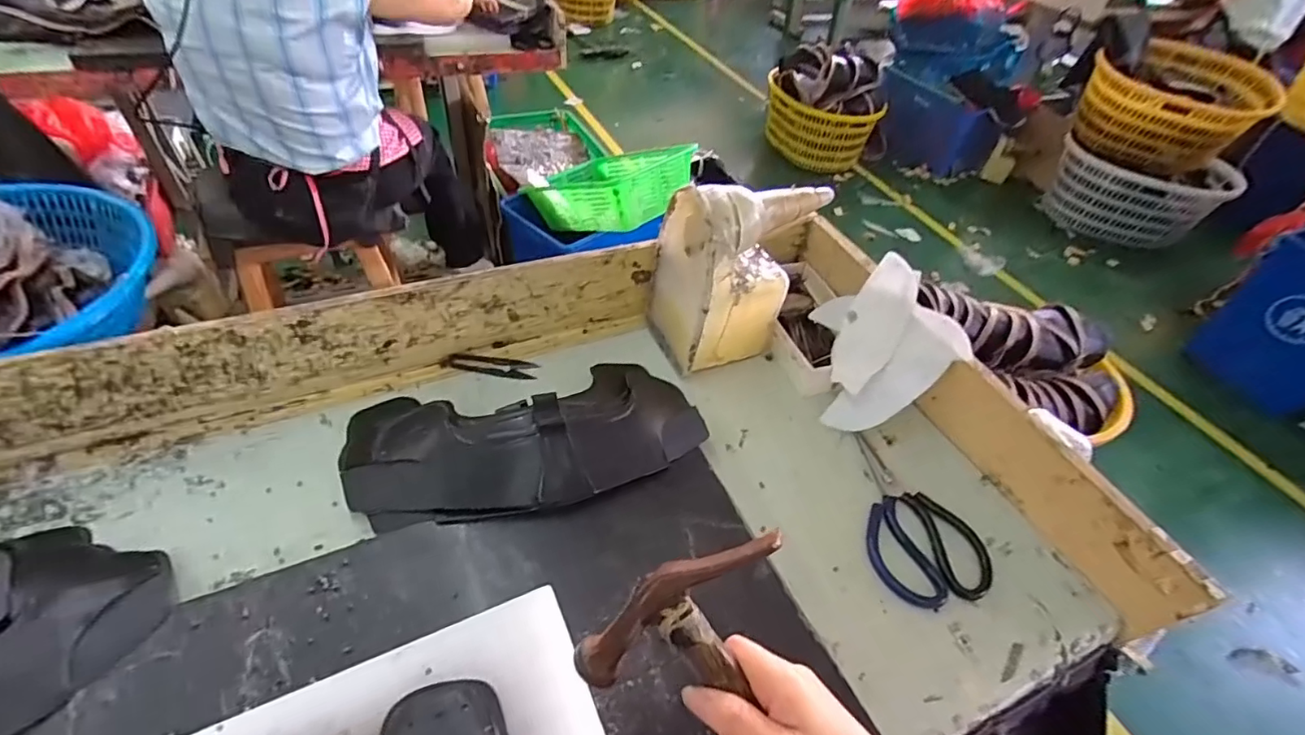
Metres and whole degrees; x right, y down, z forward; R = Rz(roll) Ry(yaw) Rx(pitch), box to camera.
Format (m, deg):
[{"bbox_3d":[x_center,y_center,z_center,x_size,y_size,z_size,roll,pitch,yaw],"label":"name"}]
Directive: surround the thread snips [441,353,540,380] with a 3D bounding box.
[{"bbox_3d":[-0.184,-0.002,0.634,0.107,0.009,0.022,10,47,2],"label":"thread snips"}]

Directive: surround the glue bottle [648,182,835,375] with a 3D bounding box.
[{"bbox_3d":[0.106,-0.112,0.630,0.183,0.200,0.113,-15,51,-20],"label":"glue bottle"}]

